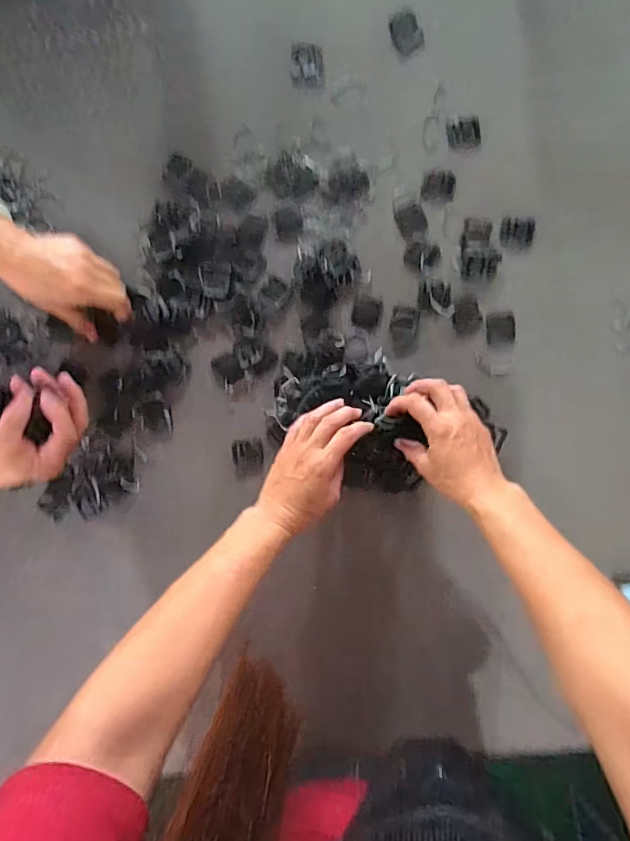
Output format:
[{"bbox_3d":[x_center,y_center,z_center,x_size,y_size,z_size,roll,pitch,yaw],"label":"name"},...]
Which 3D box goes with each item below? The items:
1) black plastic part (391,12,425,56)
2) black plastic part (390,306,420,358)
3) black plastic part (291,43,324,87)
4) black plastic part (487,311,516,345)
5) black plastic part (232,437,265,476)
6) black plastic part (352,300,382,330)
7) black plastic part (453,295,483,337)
[{"bbox_3d":[0.099,-0.421,0.505,0.029,0.007,0.040,-29,90,4],"label":"black plastic part"},{"bbox_3d":[0.101,-0.100,0.522,0.032,0.007,0.053,4,92,4],"label":"black plastic part"},{"bbox_3d":[-0.008,-0.395,0.514,0.036,0.004,0.042,1,92,4],"label":"black plastic part"},{"bbox_3d":[0.206,-0.103,0.514,0.029,0.007,0.034,-5,92,4],"label":"black plastic part"},{"bbox_3d":[-0.077,0.044,0.533,0.036,0.004,0.042,-5,92,4],"label":"black plastic part"},{"bbox_3d":[0.059,-0.120,0.525,0.032,0.004,0.031,8,92,3],"label":"black plastic part"},{"bbox_3d":[0.170,-0.117,0.518,0.030,0.006,0.042,-14,91,4],"label":"black plastic part"}]

